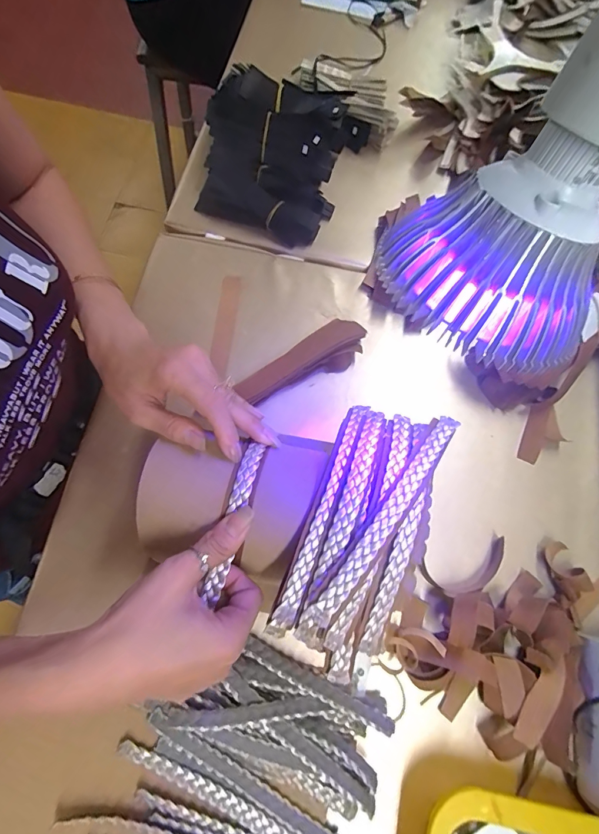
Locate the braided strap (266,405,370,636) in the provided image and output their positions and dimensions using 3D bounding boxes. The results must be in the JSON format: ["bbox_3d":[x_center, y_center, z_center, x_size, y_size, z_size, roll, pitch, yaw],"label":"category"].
[{"bbox_3d":[0.016,0.062,0.275,0.016,0.032,0.171,21,73,3],"label":"braided strap"}]

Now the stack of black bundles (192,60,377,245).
[{"bbox_3d":[-0.031,-0.299,0.457,0.171,0.032,0.161,23,103,3],"label":"stack of black bundles"}]

